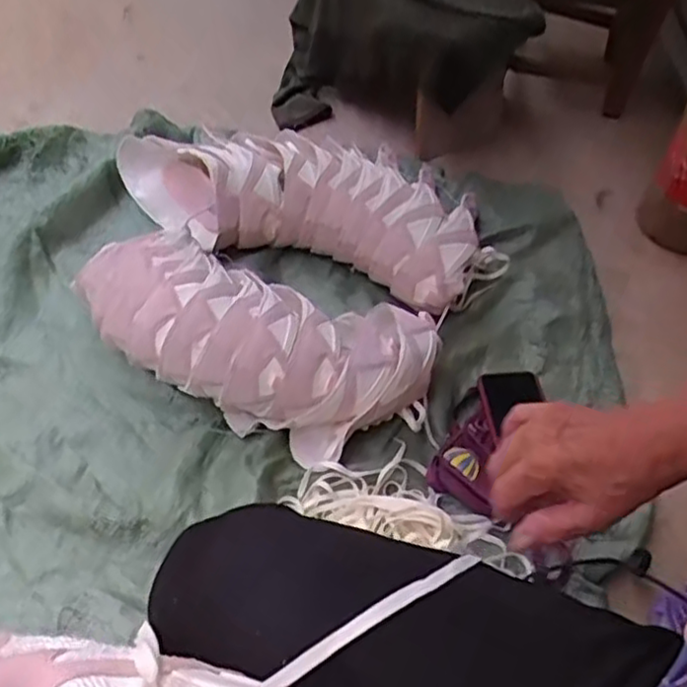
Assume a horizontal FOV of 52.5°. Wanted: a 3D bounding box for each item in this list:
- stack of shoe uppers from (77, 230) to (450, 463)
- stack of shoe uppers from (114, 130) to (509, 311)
[{"bbox_3d":[-0.112,-0.006,0.895,0.442,0.146,0.198,18,55,9],"label":"stack of shoe uppers"},{"bbox_3d":[-0.046,-0.222,1.058,0.587,0.122,0.228,18,55,9],"label":"stack of shoe uppers"}]

